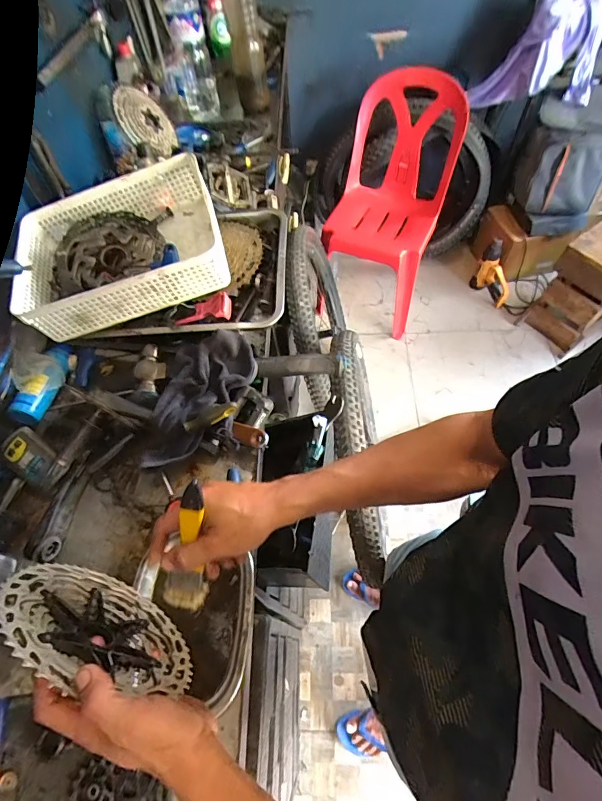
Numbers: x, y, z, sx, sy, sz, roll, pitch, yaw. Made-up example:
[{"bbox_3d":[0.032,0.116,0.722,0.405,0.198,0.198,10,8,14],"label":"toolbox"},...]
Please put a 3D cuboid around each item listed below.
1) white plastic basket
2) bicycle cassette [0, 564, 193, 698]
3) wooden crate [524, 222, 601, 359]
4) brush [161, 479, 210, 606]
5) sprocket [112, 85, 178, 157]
[{"bbox_3d":[-0.302,-0.252,0.675,0.333,0.100,0.244,-12,59,-4],"label":"white plastic basket"},{"bbox_3d":[-0.208,0.234,0.403,0.166,0.192,0.042,24,76,46],"label":"bicycle cassette"},{"bbox_3d":[1.130,-0.442,1.576,0.331,0.392,0.235,-31,62,-15],"label":"wooden crate"},{"bbox_3d":[-0.115,0.147,0.407,0.041,0.166,0.025,16,31,12],"label":"brush"},{"bbox_3d":[-0.372,-0.675,0.979,0.023,0.156,0.134,-3,51,42],"label":"sprocket"}]

